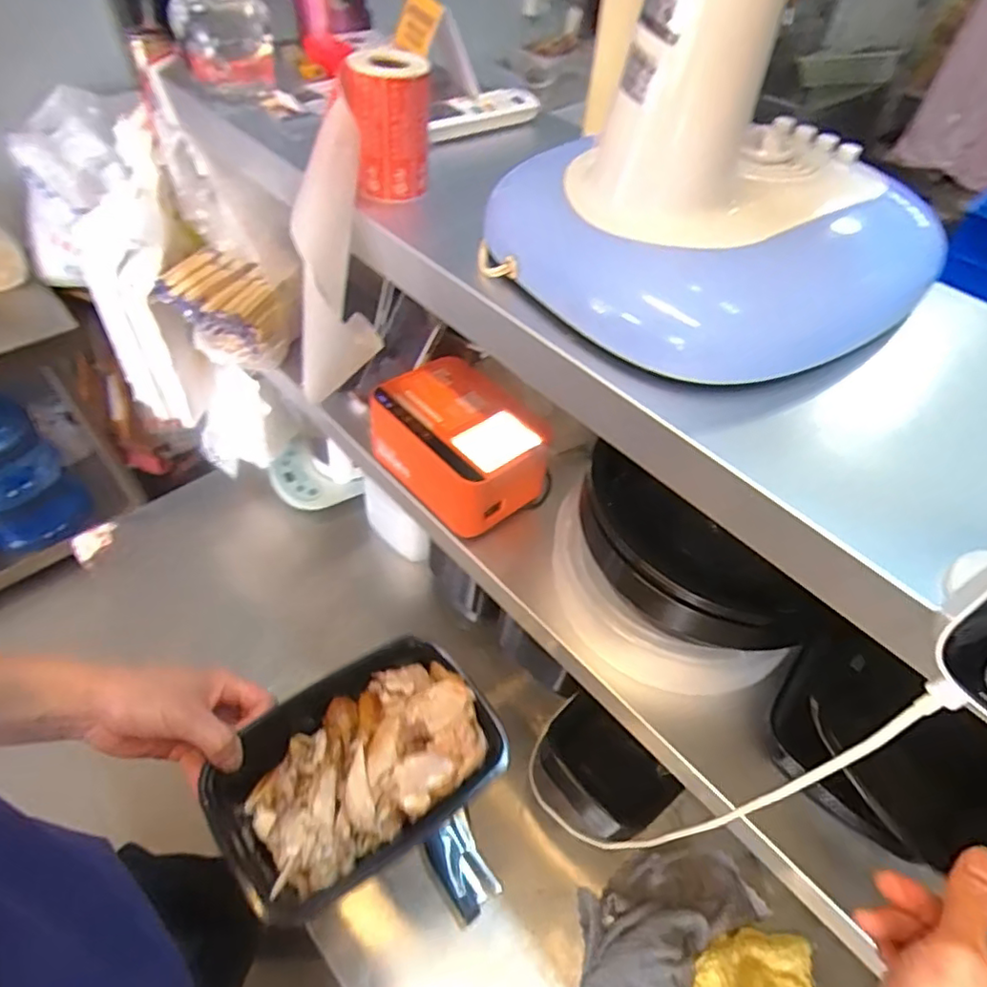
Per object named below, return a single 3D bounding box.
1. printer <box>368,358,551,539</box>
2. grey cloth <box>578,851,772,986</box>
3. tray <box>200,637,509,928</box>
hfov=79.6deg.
[{"bbox_3d":[-0.036,-0.052,0.608,0.122,0.079,0.173,-32,59,-28],"label":"printer"},{"bbox_3d":[0.173,0.463,0.614,0.219,0.046,0.145,-17,53,-19],"label":"grey cloth"},{"bbox_3d":[-0.103,0.216,0.464,0.203,0.066,0.134,-25,56,-24],"label":"tray"}]

